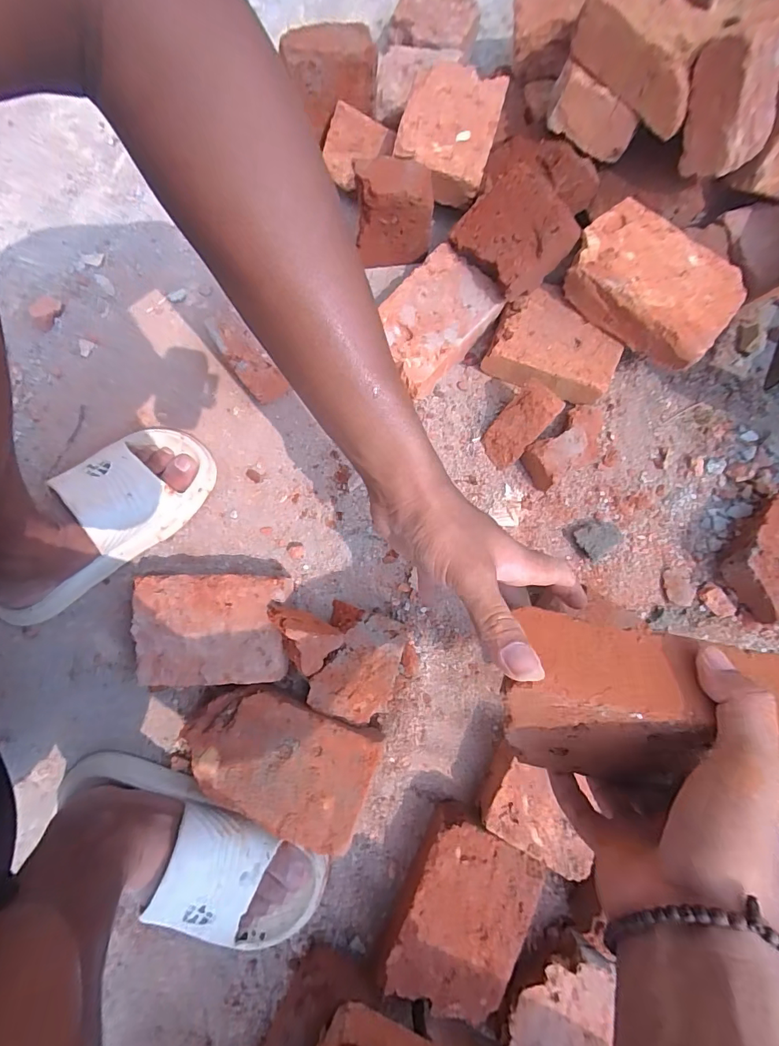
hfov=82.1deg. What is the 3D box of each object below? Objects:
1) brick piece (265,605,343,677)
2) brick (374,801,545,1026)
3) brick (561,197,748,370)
[{"bbox_3d":[-0.088,0.103,0.425,0.074,0.035,0.049,42,83,8],"label":"brick piece"},{"bbox_3d":[0.064,0.354,0.415,0.109,0.051,0.147,26,81,6],"label":"brick"},{"bbox_3d":[0.274,-0.247,0.478,0.163,0.060,0.101,41,83,8],"label":"brick"}]

